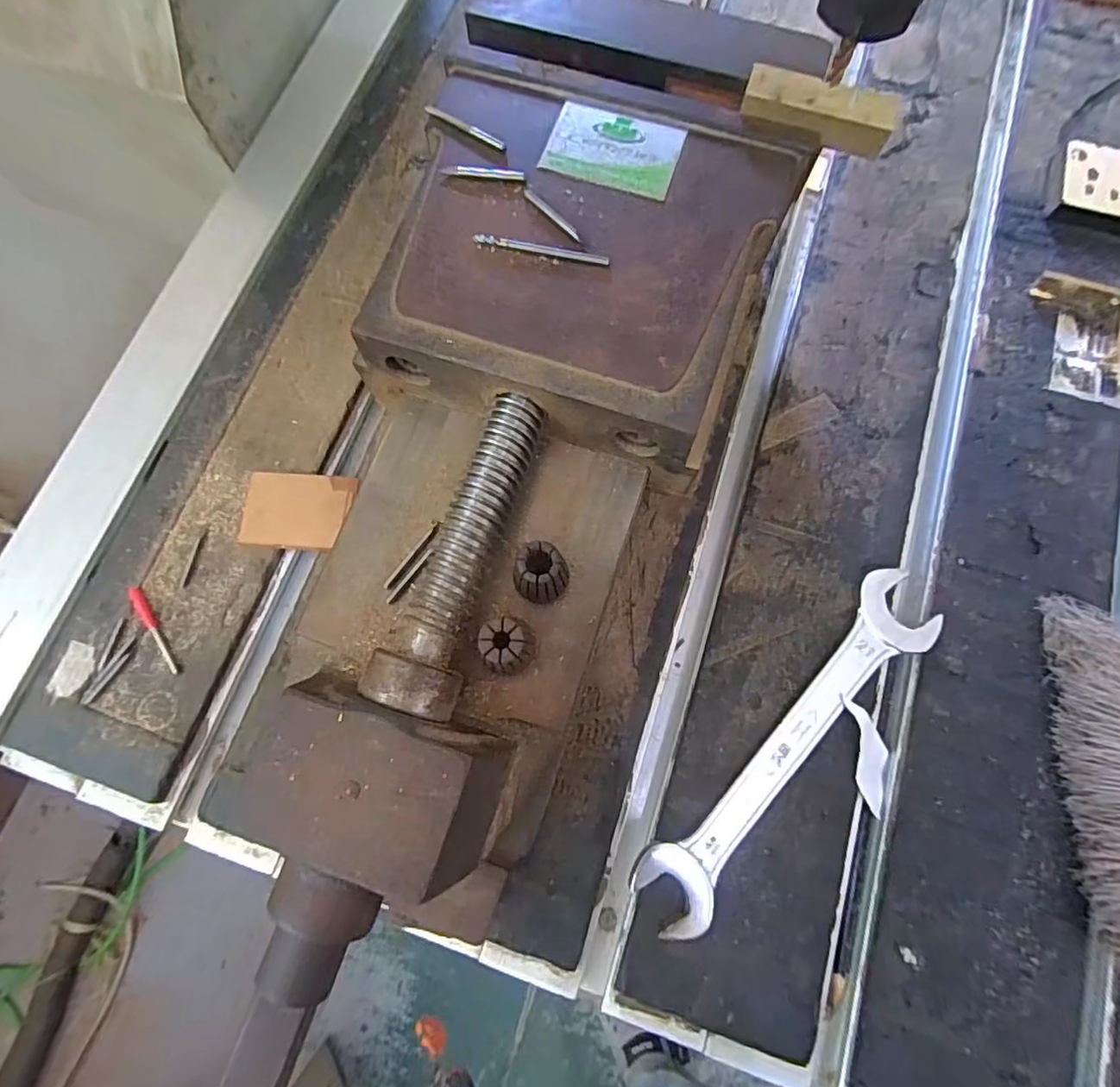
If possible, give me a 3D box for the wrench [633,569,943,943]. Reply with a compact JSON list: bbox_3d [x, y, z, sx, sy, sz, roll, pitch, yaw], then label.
[{"bbox_3d":[0.104,0.091,0.254,0.037,0.007,0.184,44,80,11],"label":"wrench"}]

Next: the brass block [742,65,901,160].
[{"bbox_3d":[0.096,-0.161,0.209,0.055,0.013,0.015,21,77,7],"label":"brass block"}]

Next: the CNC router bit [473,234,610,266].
[{"bbox_3d":[-0.007,-0.106,0.201,0.049,0.004,0.004,10,76,4],"label":"CNC router bit"}]

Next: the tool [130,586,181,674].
[{"bbox_3d":[-0.197,0.042,0.270,0.007,0.004,0.049,-33,77,-8],"label":"tool"}]

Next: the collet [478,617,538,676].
[{"bbox_3d":[-0.017,0.035,0.191,0.016,0.032,0.016,5,75,2],"label":"collet"}]

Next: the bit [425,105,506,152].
[{"bbox_3d":[-0.037,-0.160,0.215,0.035,0.004,0.004,30,77,8],"label":"bit"}]

